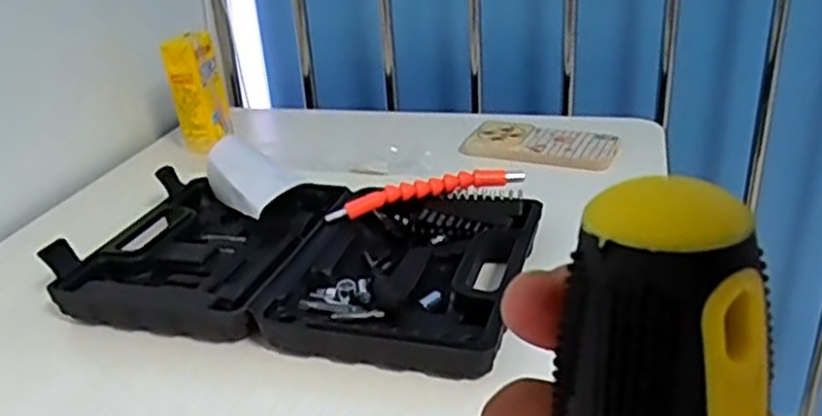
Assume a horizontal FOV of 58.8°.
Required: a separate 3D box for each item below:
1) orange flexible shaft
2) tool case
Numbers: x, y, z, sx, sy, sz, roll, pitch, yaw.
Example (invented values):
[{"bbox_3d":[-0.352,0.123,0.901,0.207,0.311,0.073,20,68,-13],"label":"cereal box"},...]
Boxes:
[{"bbox_3d":[0.013,-0.015,0.611,0.167,0.019,0.017,-10,28,-9],"label":"orange flexible shaft"},{"bbox_3d":[-0.085,0.035,0.577,0.339,0.038,0.208,4,29,17],"label":"tool case"}]

